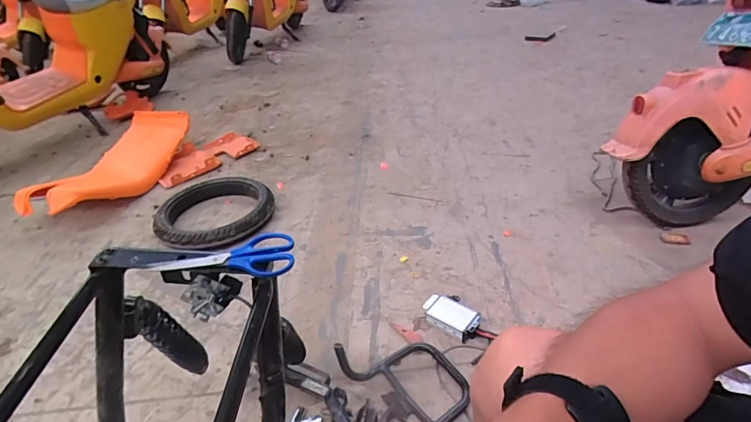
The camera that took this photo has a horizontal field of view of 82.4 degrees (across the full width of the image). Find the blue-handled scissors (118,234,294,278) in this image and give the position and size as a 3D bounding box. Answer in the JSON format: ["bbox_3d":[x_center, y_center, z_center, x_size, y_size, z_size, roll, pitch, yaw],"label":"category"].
[{"bbox_3d":[-0.192,0.052,0.510,0.190,0.016,0.060,-1,34,4],"label":"blue-handled scissors"}]

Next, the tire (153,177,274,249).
[{"bbox_3d":[-0.508,0.003,1.376,0.358,0.069,0.322,-10,34,-9],"label":"tire"}]

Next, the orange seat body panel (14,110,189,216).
[{"bbox_3d":[-0.964,-0.174,1.596,0.287,0.167,0.637,3,34,10],"label":"orange seat body panel"}]

